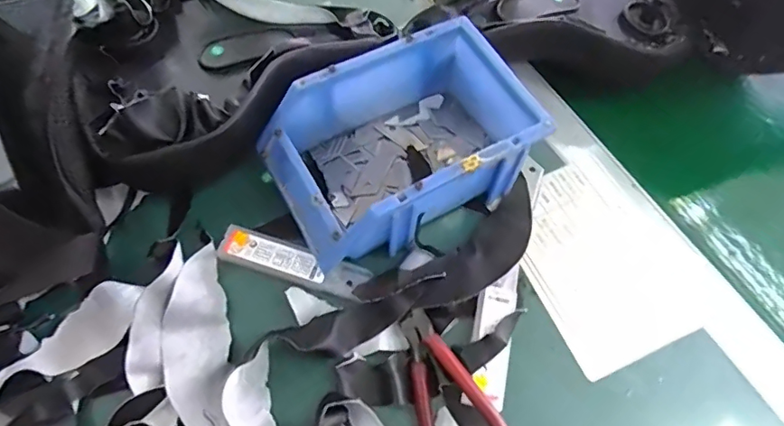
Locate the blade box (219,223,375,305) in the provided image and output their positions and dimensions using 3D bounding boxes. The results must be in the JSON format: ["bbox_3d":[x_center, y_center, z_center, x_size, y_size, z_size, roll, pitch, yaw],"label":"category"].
[{"bbox_3d":[-0.069,0.034,0.368,0.106,0.008,0.027,17,62,7],"label":"blade box"}]

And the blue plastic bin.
[{"bbox_3d":[0.005,-0.048,0.377,0.178,0.071,0.118,-26,65,-15],"label":"blue plastic bin"}]

